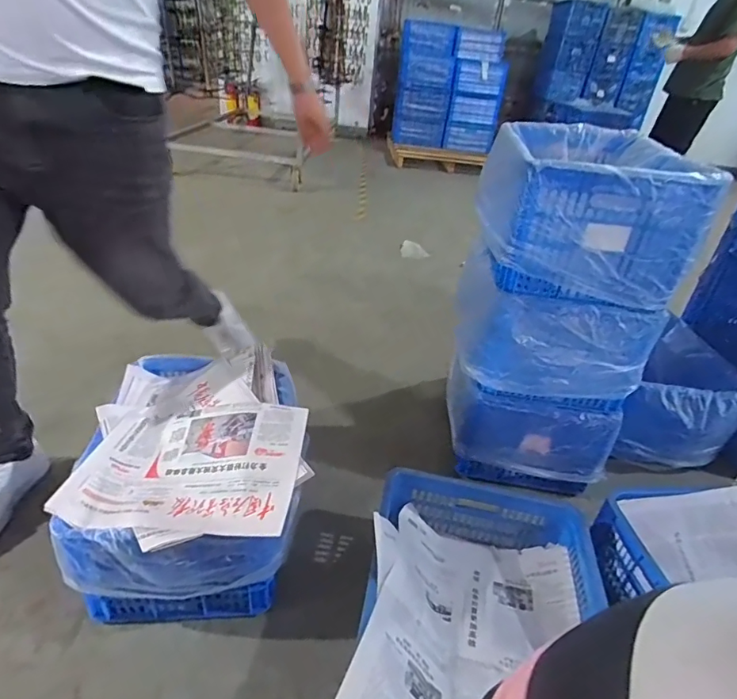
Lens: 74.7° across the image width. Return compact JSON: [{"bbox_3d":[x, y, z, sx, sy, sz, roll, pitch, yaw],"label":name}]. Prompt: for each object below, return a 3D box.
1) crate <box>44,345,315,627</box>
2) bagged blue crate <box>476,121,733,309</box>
[{"bbox_3d":[-0.342,0.244,0.994,0.394,0.321,0.516,0,33,-11],"label":"crate"},{"bbox_3d":[0.448,-0.339,1.101,0.366,0.274,0.501,8,33,0],"label":"bagged blue crate"}]

